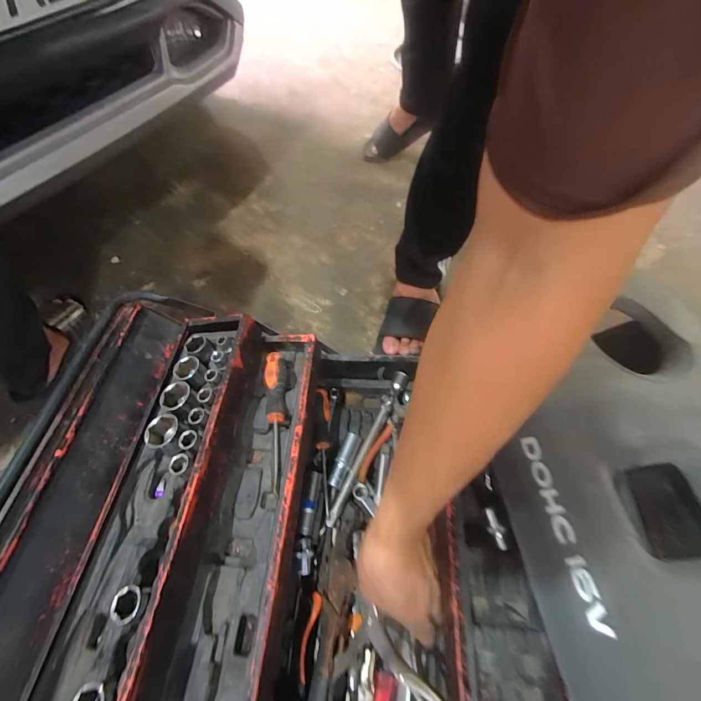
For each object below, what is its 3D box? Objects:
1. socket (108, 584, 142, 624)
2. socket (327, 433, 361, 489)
[{"bbox_3d":[-0.200,0.232,0.330,0.022,0.029,0.025,-35,60,-21],"label":"socket"},{"bbox_3d":[-0.010,0.159,0.527,0.021,0.020,0.078,20,58,16],"label":"socket"}]

